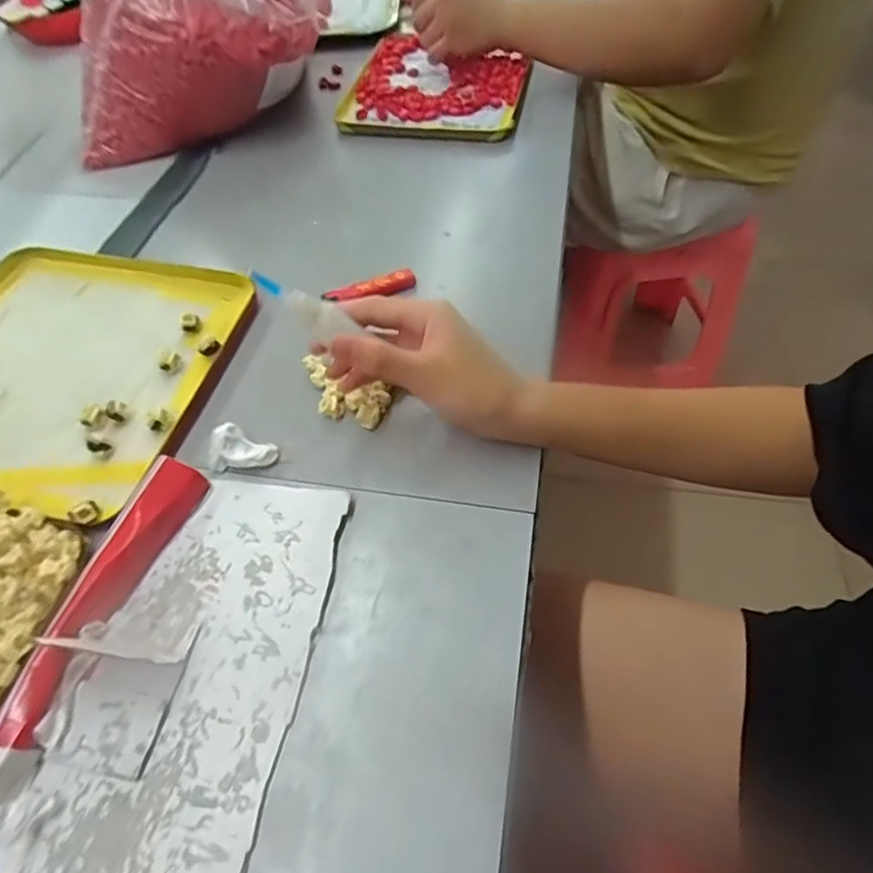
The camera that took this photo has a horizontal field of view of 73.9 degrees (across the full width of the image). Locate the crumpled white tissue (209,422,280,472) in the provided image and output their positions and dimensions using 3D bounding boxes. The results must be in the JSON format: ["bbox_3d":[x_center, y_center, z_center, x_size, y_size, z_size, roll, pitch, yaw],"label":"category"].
[{"bbox_3d":[-0.129,0.007,0.388,0.042,0.016,0.027,3,55,6],"label":"crumpled white tissue"}]

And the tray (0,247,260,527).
[{"bbox_3d":[-0.289,-0.052,0.449,0.234,0.032,0.232,9,56,11],"label":"tray"}]

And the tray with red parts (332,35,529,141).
[{"bbox_3d":[0.003,-0.426,0.694,0.203,0.021,0.226,7,55,9],"label":"tray with red parts"}]

